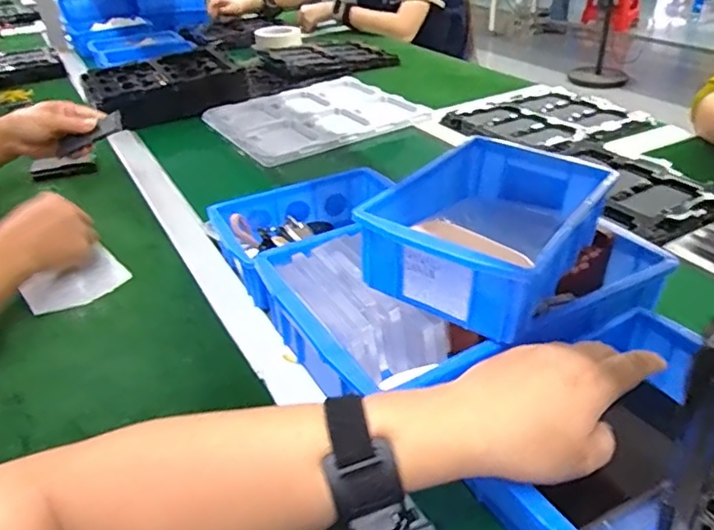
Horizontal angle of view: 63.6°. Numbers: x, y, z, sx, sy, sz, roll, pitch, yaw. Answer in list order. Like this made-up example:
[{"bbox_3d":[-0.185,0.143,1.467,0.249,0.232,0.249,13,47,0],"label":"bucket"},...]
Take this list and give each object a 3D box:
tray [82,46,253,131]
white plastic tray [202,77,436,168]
[{"bbox_3d":[-0.370,-0.344,1.128,0.284,0.079,0.221,-16,36,-19],"label":"tray"},{"bbox_3d":[-0.080,-0.268,1.036,0.328,0.033,0.312,-17,36,-20],"label":"white plastic tray"}]

